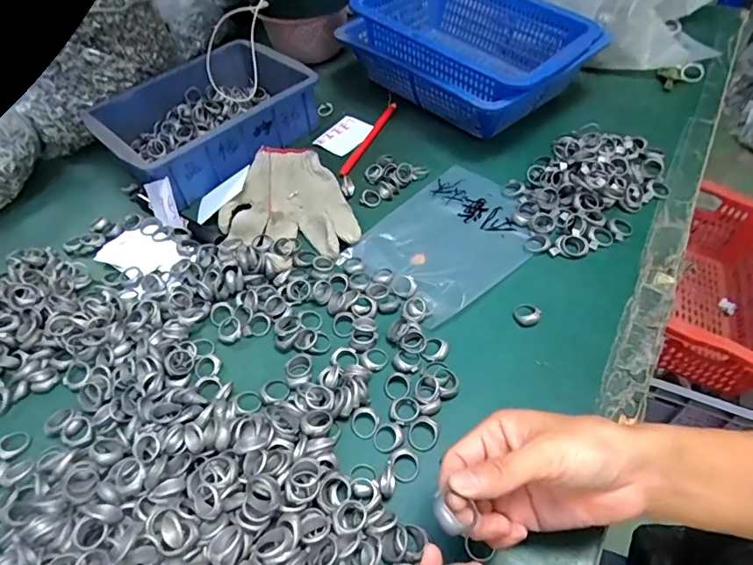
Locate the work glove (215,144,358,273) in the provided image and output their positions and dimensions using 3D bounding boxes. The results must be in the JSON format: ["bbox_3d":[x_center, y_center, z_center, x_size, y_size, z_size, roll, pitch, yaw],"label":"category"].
[{"bbox_3d":[-0.104,-0.091,0.541,0.134,0.021,0.192,-17,51,-8],"label":"work glove"}]

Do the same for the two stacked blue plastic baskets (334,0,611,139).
[{"bbox_3d":[0.126,-0.317,0.642,0.212,0.115,0.296,-36,56,-21],"label":"two stacked blue plastic baskets"}]

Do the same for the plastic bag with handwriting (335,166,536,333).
[{"bbox_3d":[0.078,-0.050,0.504,0.146,0.012,0.193,32,57,33],"label":"plastic bag with handwriting"}]

